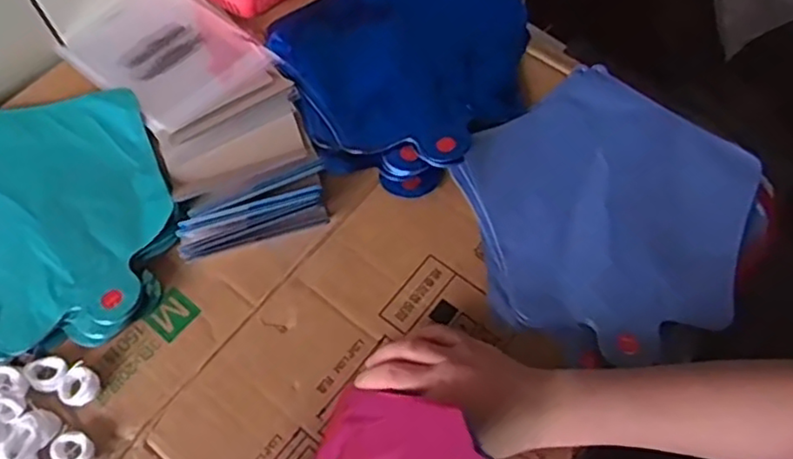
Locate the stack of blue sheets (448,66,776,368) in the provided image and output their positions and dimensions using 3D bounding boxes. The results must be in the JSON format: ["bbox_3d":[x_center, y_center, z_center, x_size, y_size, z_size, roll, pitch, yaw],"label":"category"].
[{"bbox_3d":[0.170,-0.018,0.526,0.222,0.011,0.240,37,69,18],"label":"stack of blue sheets"}]

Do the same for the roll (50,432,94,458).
[{"bbox_3d":[-0.220,0.150,0.442,0.029,0.008,0.024,28,66,14],"label":"roll"}]

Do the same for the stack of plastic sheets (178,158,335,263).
[{"bbox_3d":[-0.113,-0.015,0.513,0.126,0.030,0.060,-17,64,-8],"label":"stack of plastic sheets"}]

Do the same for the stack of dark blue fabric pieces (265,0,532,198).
[{"bbox_3d":[0.003,-0.164,0.597,0.242,0.023,0.236,-41,70,-19],"label":"stack of dark blue fabric pieces"}]

